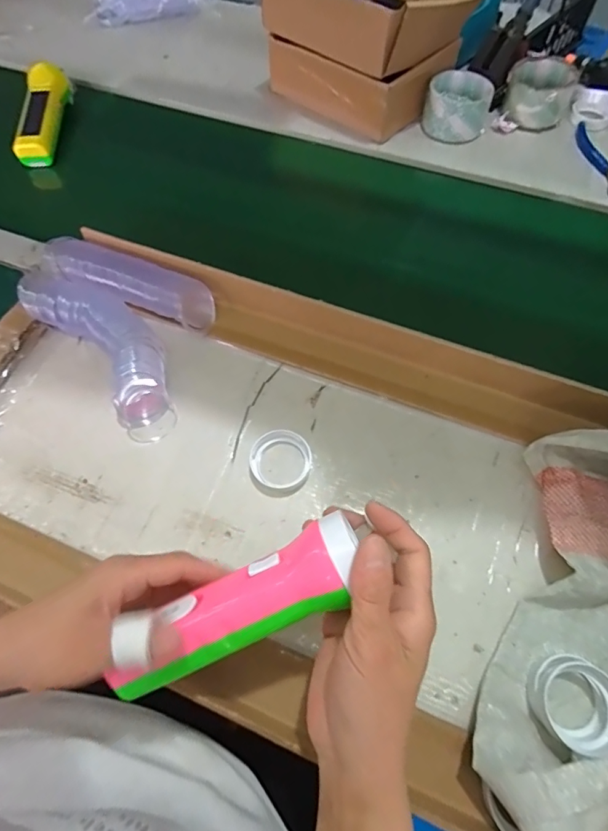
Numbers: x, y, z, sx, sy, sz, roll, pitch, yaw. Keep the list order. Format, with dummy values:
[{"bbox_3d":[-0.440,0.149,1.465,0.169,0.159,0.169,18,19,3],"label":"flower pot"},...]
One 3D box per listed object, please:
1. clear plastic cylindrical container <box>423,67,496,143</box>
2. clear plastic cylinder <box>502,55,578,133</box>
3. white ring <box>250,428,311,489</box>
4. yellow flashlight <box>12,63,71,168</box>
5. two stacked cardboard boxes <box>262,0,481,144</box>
[{"bbox_3d":[0.207,-0.416,0.622,0.083,0.051,0.089,0,62,1],"label":"clear plastic cylindrical container"},{"bbox_3d":[0.324,-0.444,0.635,0.088,0.050,0.099,20,64,11],"label":"clear plastic cylinder"},{"bbox_3d":[-0.021,0.039,0.411,0.052,0.011,0.054,0,62,1],"label":"white ring"},{"bbox_3d":[-0.357,-0.404,0.626,0.048,0.049,0.143,-2,62,0],"label":"yellow flashlight"},{"bbox_3d":[0.088,-0.523,0.628,0.231,0.141,0.220,37,69,18],"label":"two stacked cardboard boxes"}]

